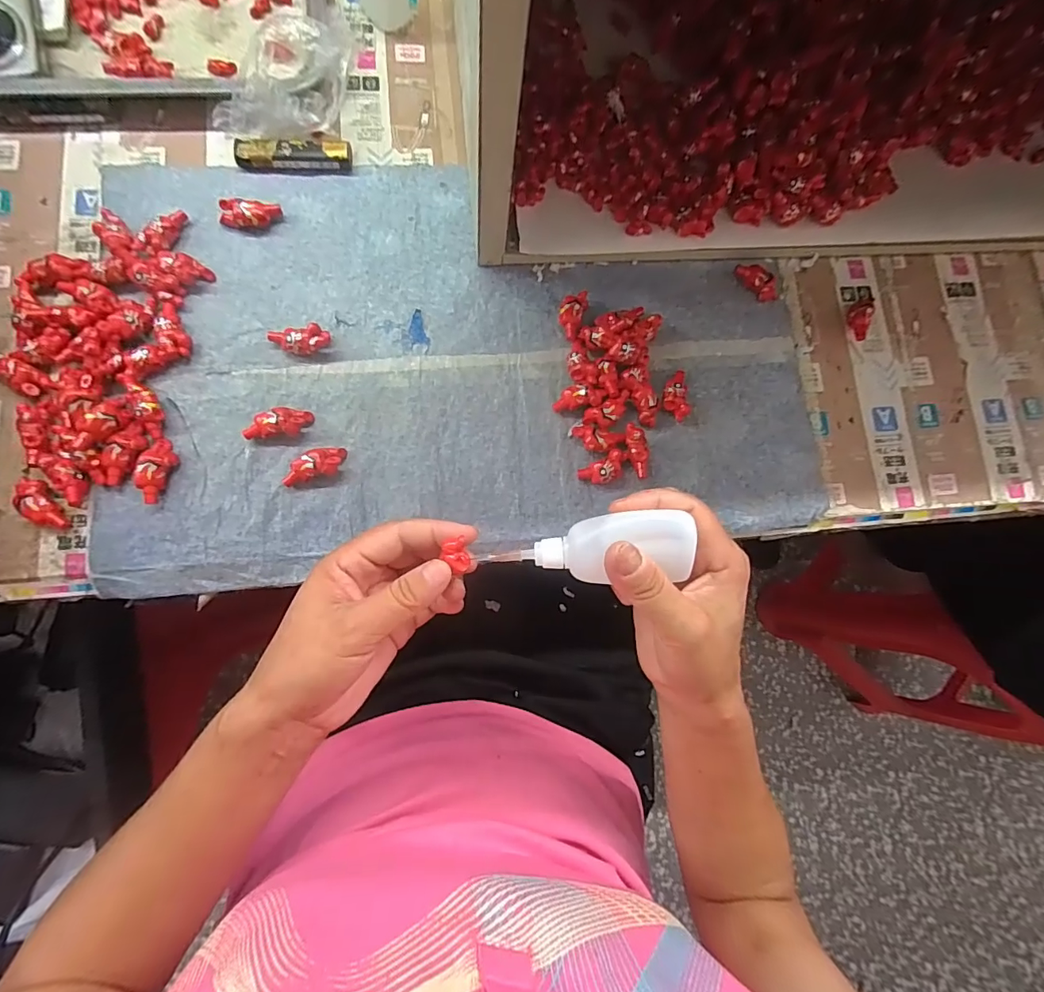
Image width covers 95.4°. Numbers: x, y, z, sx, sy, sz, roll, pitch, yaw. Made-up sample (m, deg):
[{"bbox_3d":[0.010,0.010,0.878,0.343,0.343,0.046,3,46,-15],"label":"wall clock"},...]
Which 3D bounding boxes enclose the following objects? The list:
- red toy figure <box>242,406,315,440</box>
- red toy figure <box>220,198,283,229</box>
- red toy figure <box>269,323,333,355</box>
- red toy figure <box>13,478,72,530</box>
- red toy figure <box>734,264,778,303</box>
[{"bbox_3d":[-0.162,-0.048,0.316,0.042,0.015,0.018,-8,83,-7],"label":"red toy figure"},{"bbox_3d":[-0.193,-0.200,0.338,0.040,0.014,0.017,-4,82,-6],"label":"red toy figure"},{"bbox_3d":[-0.152,-0.107,0.327,0.040,0.014,0.019,-11,83,-7],"label":"red toy figure"},{"bbox_3d":[-0.299,0.005,0.294,0.016,0.015,0.037,-32,86,-9],"label":"red toy figure"},{"bbox_3d":[0.185,-0.168,0.371,0.039,0.015,0.014,41,80,1],"label":"red toy figure"}]

